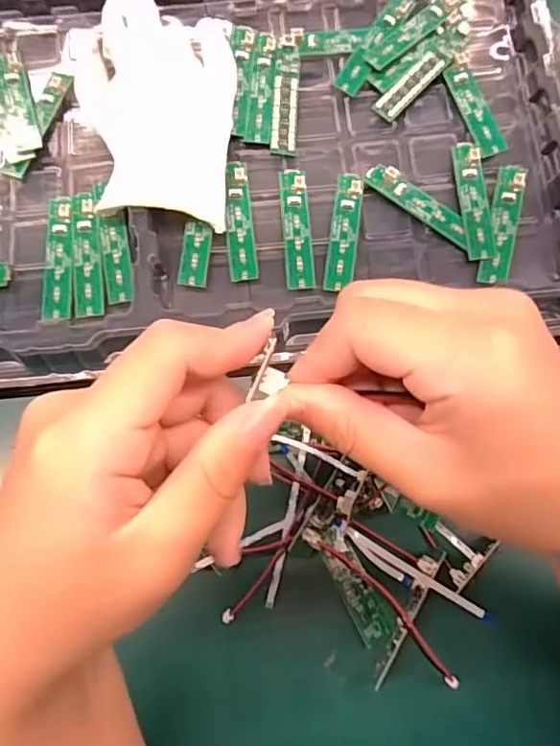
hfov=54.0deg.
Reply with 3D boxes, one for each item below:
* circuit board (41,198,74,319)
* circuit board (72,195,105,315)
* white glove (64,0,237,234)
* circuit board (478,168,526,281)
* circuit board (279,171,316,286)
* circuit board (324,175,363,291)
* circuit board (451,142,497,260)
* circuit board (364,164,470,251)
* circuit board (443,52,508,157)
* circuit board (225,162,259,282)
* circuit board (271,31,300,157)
[{"bbox_3d":[-0.140,-0.073,0.348,0.018,0.004,0.082,-3,78,0],"label":"circuit board"},{"bbox_3d":[-0.123,-0.075,0.349,0.018,0.004,0.082,-8,78,0],"label":"circuit board"},{"bbox_3d":[-0.089,-0.171,0.358,0.114,0.029,0.151,3,76,2],"label":"white glove"},{"bbox_3d":[0.142,-0.095,0.349,0.018,0.004,0.080,12,80,19],"label":"circuit board"},{"bbox_3d":[0.011,-0.094,0.354,0.018,0.006,0.082,-4,77,-1],"label":"circuit board"},{"bbox_3d":[0.042,-0.090,0.353,0.018,0.005,0.081,7,77,5],"label":"circuit board"},{"bbox_3d":[0.125,-0.113,0.354,0.018,0.006,0.082,-4,76,6],"label":"circuit board"},{"bbox_3d":[0.091,-0.110,0.356,0.078,0.004,0.017,39,84,8],"label":"circuit board"},{"bbox_3d":[0.132,-0.181,0.371,0.019,0.007,0.077,-18,76,-3],"label":"circuit board"},{"bbox_3d":[-0.026,-0.098,0.354,0.018,0.007,0.080,-5,79,-8],"label":"circuit board"},{"bbox_3d":[0.004,-0.191,0.375,0.017,0.007,0.085,2,76,2],"label":"circuit board"}]

